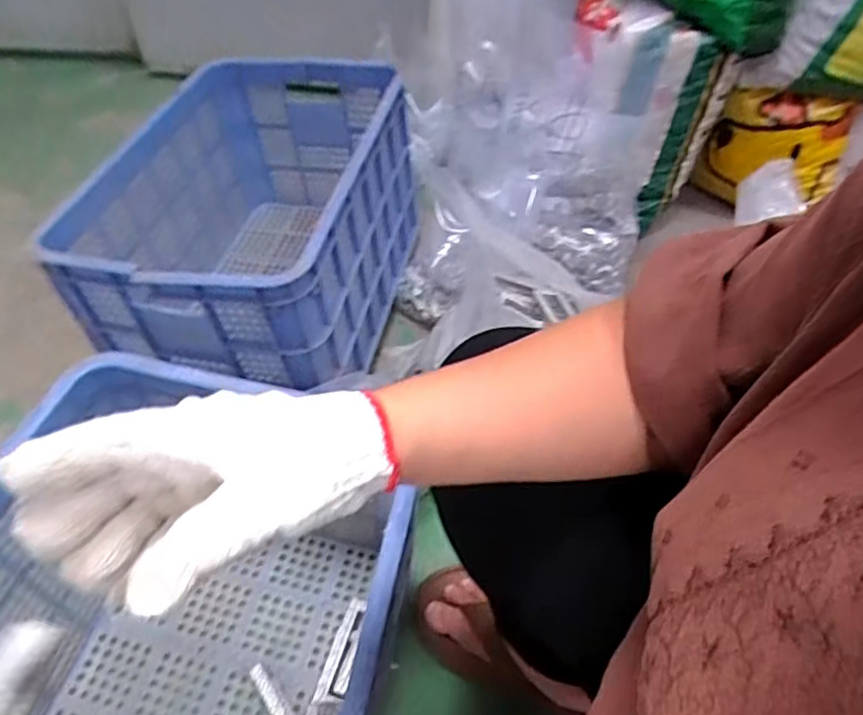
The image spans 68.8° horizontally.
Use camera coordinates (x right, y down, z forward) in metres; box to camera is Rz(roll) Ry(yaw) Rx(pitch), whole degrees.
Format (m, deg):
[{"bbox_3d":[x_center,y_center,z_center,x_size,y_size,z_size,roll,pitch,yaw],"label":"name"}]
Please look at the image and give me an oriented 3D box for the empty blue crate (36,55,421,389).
[{"bbox_3d":[-0.229,-0.177,0.913,0.337,0.303,0.501,12,49,8],"label":"empty blue crate"}]

